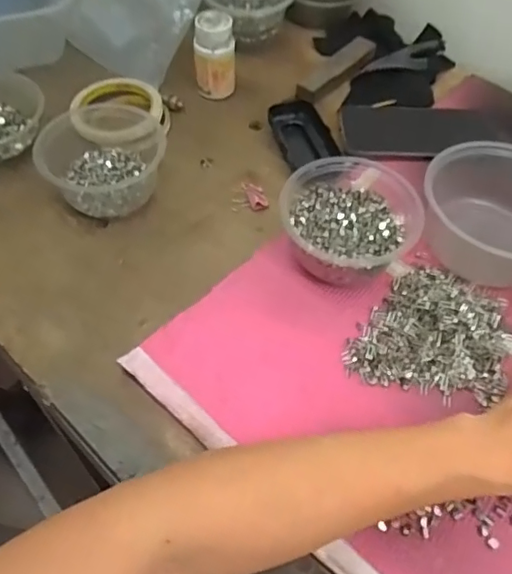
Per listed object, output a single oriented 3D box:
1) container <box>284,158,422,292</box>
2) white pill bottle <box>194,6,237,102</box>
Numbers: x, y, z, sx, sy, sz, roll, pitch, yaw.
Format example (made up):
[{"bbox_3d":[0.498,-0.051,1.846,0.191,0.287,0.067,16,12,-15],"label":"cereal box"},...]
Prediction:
[{"bbox_3d":[0.083,-0.062,0.493,0.111,0.053,0.128,17,56,9],"label":"container"},{"bbox_3d":[-0.045,-0.252,0.623,0.043,0.087,0.040,-3,57,-3],"label":"white pill bottle"}]

